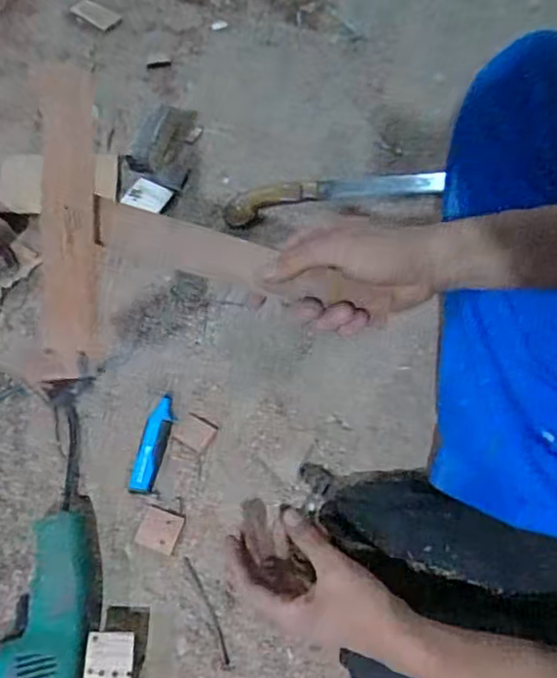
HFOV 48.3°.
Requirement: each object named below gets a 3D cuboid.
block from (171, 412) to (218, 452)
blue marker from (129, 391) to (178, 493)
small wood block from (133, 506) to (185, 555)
[{"bbox_3d":[-0.088,0.096,0.646,0.042,0.004,0.033,25,69,14],"label":"block"},{"bbox_3d":[-0.128,0.107,0.641,0.026,0.015,0.103,10,66,8],"label":"blue marker"},{"bbox_3d":[-0.116,0.185,0.606,0.040,0.004,0.039,17,67,10],"label":"small wood block"}]

